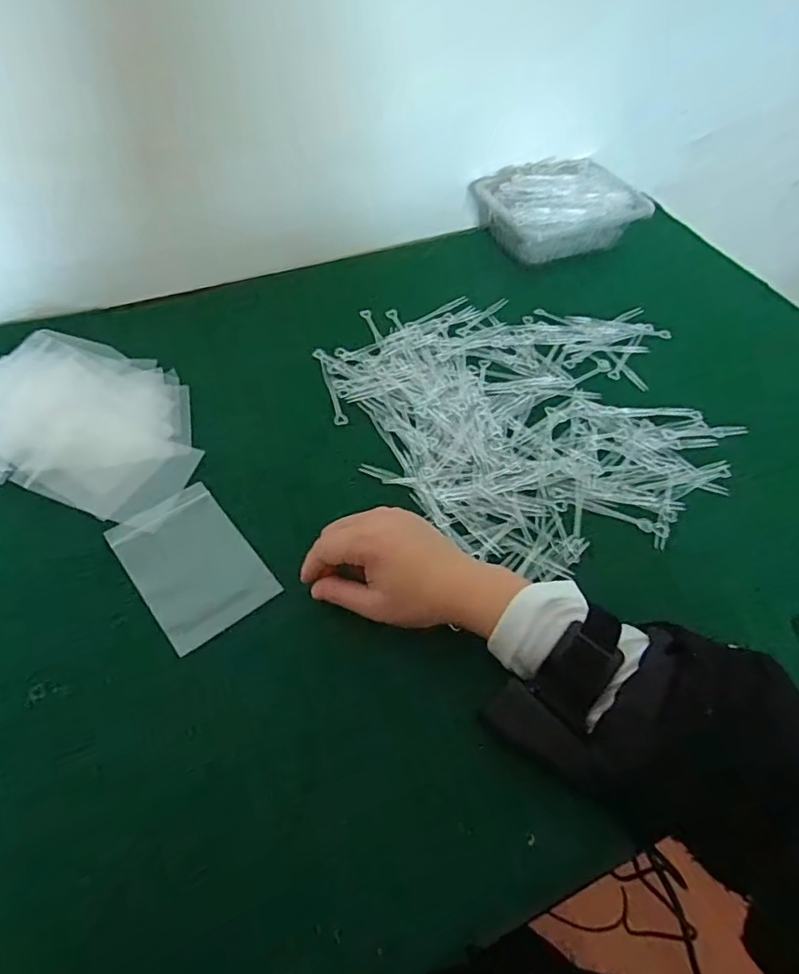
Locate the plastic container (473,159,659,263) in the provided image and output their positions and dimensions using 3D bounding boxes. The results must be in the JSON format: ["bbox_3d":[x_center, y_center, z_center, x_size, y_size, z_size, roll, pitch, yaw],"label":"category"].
[{"bbox_3d":[0.187,-0.328,0.675,0.175,0.069,0.122,-18,57,-16],"label":"plastic container"}]

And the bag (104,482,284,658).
[{"bbox_3d":[-0.154,0.055,0.421,0.080,0.004,0.122,-33,62,-24],"label":"bag"}]

